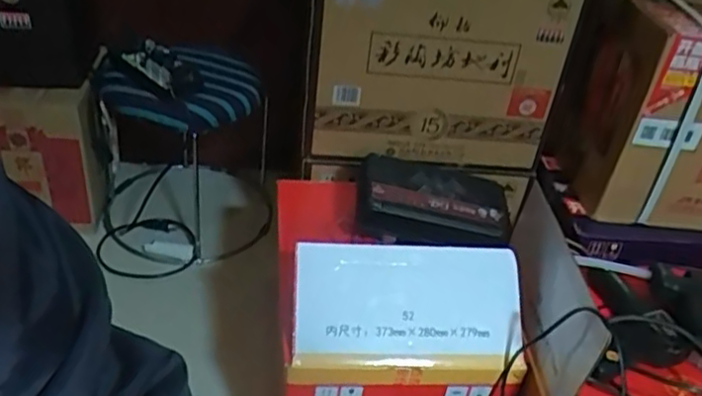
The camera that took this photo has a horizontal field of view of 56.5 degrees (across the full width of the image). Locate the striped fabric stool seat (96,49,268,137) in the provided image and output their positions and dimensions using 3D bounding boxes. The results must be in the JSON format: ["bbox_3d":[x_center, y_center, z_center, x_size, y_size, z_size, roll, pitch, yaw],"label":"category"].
[{"bbox_3d":[-0.311,-0.194,1.136,0.290,0.080,0.149,7,35,-1],"label":"striped fabric stool seat"}]

